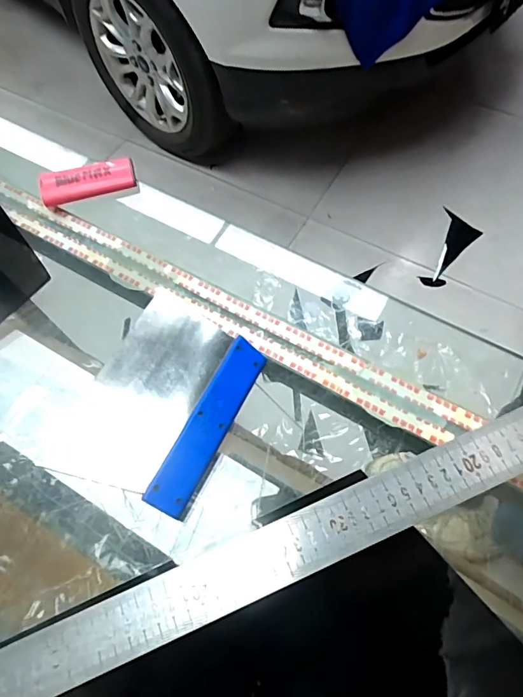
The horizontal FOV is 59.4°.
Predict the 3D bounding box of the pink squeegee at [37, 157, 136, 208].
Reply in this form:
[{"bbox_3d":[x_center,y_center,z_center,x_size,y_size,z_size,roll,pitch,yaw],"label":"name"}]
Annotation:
[{"bbox_3d":[-0.172,-0.164,0.453,0.091,0.025,0.029,-14,64,-4],"label":"pink squeegee"}]

